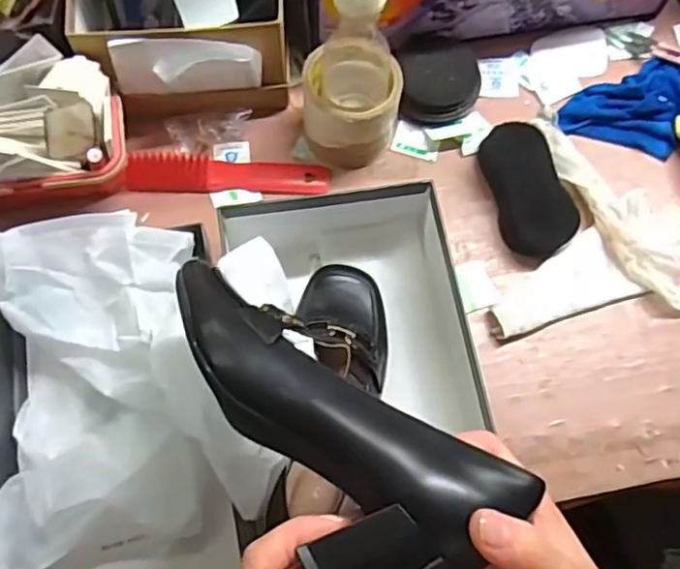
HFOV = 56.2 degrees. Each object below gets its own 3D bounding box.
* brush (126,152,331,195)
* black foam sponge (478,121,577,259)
[{"bbox_3d":[-0.106,-0.106,0.612,0.191,0.012,0.038,3,68,-1],"label":"brush"},{"bbox_3d":[0.175,-0.088,0.593,0.061,0.036,0.123,-15,70,-8],"label":"black foam sponge"}]

